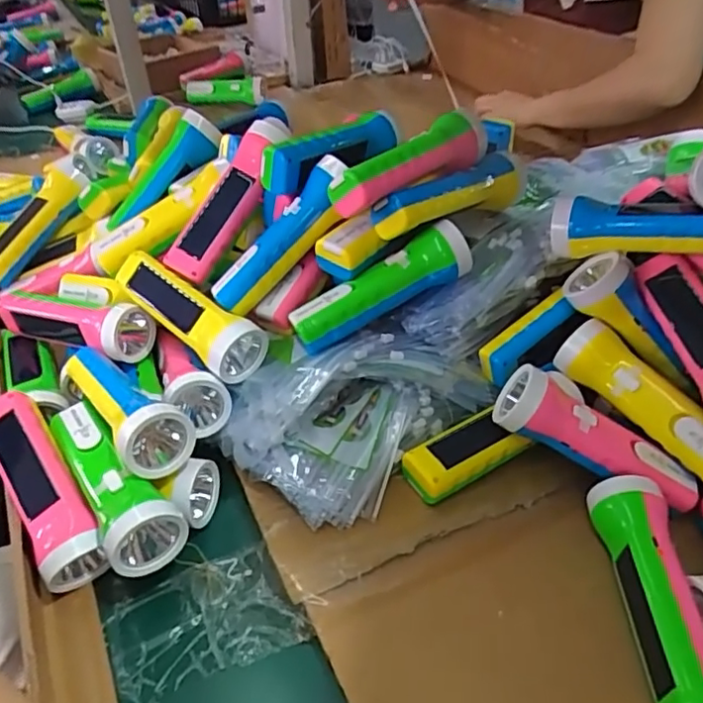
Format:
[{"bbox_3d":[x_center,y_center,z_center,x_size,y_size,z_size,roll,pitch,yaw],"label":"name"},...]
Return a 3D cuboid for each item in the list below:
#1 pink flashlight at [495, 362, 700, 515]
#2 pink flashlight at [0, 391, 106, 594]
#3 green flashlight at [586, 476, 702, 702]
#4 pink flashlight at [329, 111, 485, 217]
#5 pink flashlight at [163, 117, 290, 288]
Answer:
[{"bbox_3d":[0.196,0.071,0.468,0.162,0.048,0.044,28,45,2],"label":"pink flashlight"},{"bbox_3d":[-0.243,0.102,0.462,0.046,0.047,0.166,-27,65,-27],"label":"pink flashlight"},{"bbox_3d":[0.203,0.163,0.398,0.049,0.043,0.162,-1,40,0],"label":"green flashlight"},{"bbox_3d":[0.053,-0.164,0.521,0.150,0.051,0.045,-31,49,-30],"label":"pink flashlight"},{"bbox_3d":[-0.116,-0.146,0.574,0.057,0.045,0.173,30,89,31],"label":"pink flashlight"}]

